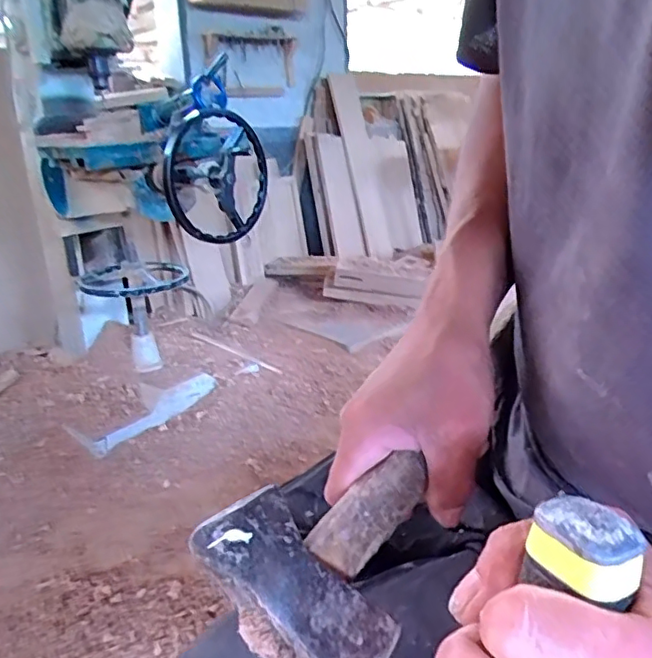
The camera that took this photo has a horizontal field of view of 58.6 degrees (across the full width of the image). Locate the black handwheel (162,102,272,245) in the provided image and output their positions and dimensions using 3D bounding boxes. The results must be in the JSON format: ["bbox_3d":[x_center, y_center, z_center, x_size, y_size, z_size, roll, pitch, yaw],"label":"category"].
[{"bbox_3d":[-0.233,-0.344,1.332,0.073,0.322,0.323,16,66,30],"label":"black handwheel"}]

